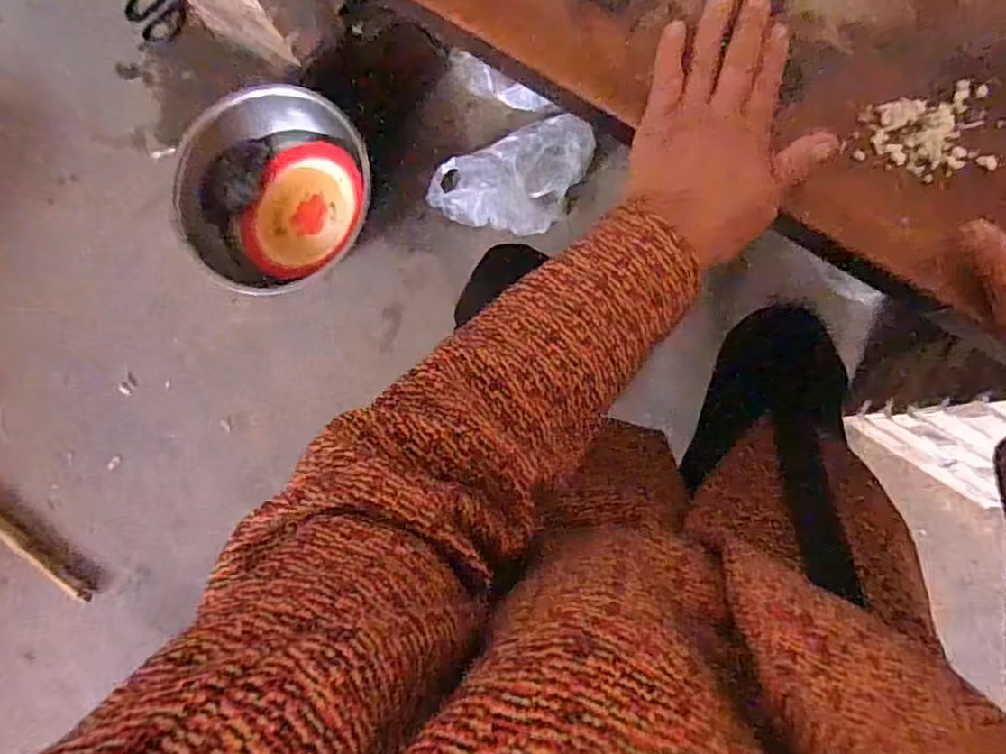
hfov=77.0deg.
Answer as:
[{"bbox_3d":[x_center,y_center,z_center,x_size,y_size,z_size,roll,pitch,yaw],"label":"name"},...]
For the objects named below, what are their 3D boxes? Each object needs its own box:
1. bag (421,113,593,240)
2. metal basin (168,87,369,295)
[{"bbox_3d":[0.014,-0.297,0.995,0.266,0.097,0.139,-14,84,4],"label":"bag"},{"bbox_3d":[-0.378,-0.298,1.024,0.290,0.092,0.316,-1,85,6],"label":"metal basin"}]

